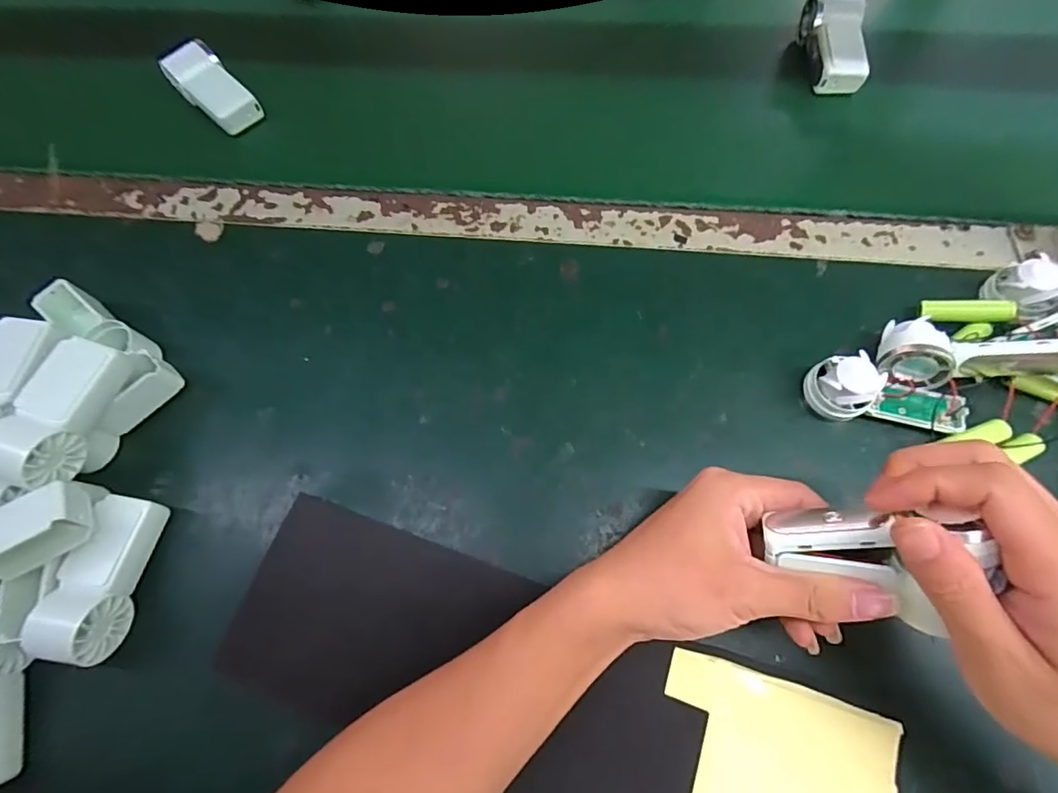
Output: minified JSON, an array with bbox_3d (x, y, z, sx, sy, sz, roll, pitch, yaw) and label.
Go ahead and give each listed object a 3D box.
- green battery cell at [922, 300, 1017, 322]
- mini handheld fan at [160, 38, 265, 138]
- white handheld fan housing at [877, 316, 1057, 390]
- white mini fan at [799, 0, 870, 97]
[{"bbox_3d":[0.296,-0.058,0.341,0.049,0.011,0.012,8,68,32],"label":"green battery cell"},{"bbox_3d":[-0.295,-0.288,0.471,0.090,0.024,0.047,44,76,-4],"label":"mini handheld fan"},{"bbox_3d":[0.274,-0.028,0.312,0.092,0.024,0.039,3,67,34],"label":"white handheld fan housing"},{"bbox_3d":[0.278,-0.321,0.459,0.044,0.035,0.088,3,70,3],"label":"white mini fan"}]

